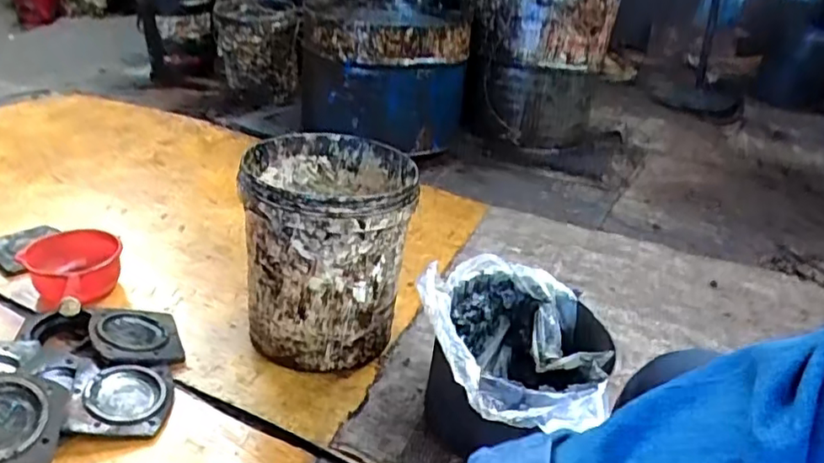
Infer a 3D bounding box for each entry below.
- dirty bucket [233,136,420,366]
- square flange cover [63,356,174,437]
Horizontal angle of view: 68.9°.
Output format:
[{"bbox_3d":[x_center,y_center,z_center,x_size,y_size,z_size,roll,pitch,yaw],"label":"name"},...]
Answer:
[{"bbox_3d":[-0.157,0.031,1.108,0.291,0.326,0.319,5,27,-3],"label":"dirty bucket"},{"bbox_3d":[-0.461,0.259,0.947,0.154,0.018,0.138,13,37,-10],"label":"square flange cover"}]

